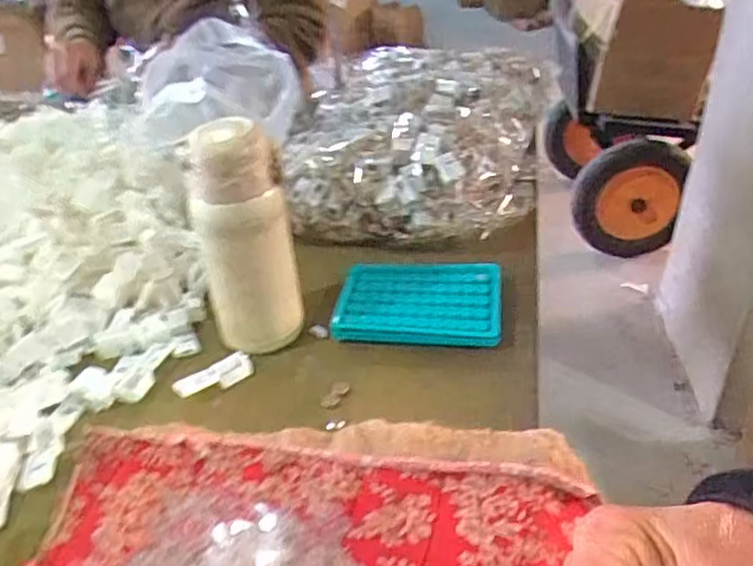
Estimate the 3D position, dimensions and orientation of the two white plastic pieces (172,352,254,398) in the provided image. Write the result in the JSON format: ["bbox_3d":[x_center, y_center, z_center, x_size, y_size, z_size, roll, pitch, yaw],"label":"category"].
[{"bbox_3d":[-0.121,0.070,0.484,0.059,0.006,0.021,-22,59,-24],"label":"two white plastic pieces"}]

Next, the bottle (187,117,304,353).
[{"bbox_3d":[-0.101,-0.035,0.492,0.067,0.171,0.075,-11,37,-9],"label":"bottle"}]

